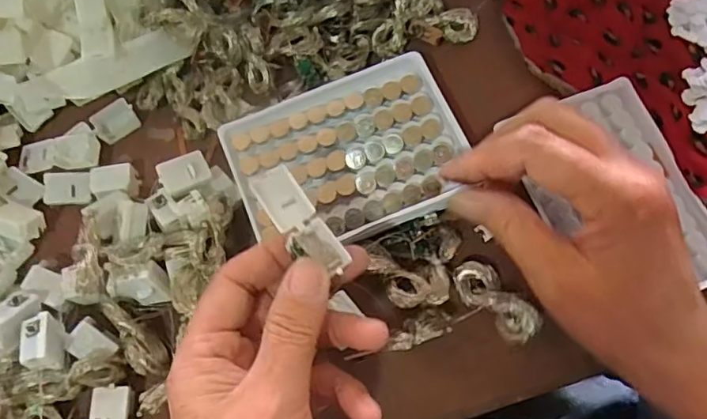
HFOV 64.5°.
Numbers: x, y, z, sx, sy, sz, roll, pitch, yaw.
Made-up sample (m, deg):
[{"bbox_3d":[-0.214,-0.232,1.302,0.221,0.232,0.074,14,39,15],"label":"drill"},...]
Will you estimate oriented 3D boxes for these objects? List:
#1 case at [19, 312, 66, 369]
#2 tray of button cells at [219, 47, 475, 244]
[{"bbox_3d":[-0.161,0.069,0.291,0.017,0.015,0.027,-15,60,-15],"label":"case"},{"bbox_3d":[-0.002,-0.032,0.318,0.129,0.010,0.096,-21,73,-5],"label":"tray of button cells"}]

